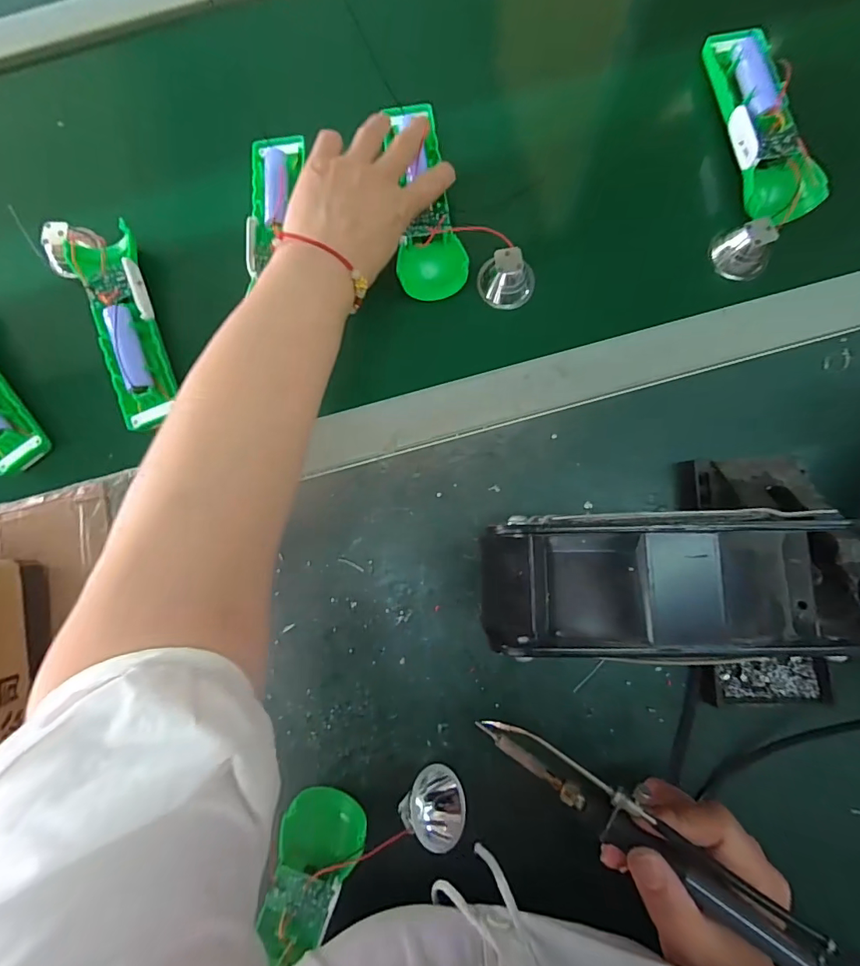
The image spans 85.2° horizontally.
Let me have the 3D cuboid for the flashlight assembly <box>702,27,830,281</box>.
[{"bbox_3d":[0.248,-0.251,0.354,0.062,0.047,0.176,-2,82,3],"label":"flashlight assembly"}]

